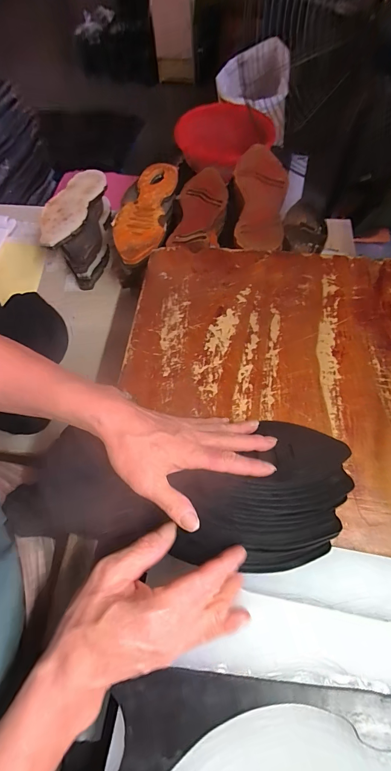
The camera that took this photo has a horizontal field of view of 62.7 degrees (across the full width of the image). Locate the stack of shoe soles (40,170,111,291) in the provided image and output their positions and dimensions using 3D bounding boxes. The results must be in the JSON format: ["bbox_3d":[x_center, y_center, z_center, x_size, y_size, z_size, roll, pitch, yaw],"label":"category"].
[{"bbox_3d":[-0.270,-0.369,0.762,0.116,0.128,0.263,1,65,3],"label":"stack of shoe soles"}]

